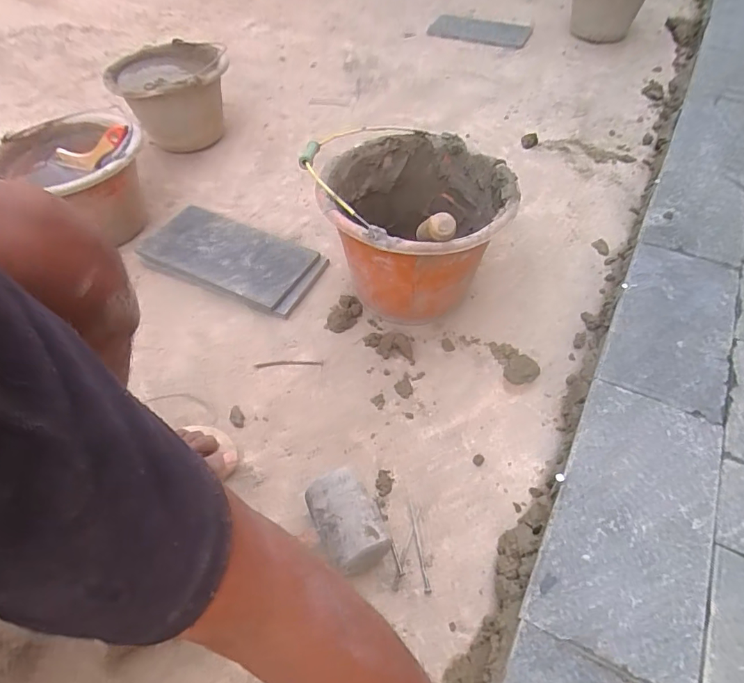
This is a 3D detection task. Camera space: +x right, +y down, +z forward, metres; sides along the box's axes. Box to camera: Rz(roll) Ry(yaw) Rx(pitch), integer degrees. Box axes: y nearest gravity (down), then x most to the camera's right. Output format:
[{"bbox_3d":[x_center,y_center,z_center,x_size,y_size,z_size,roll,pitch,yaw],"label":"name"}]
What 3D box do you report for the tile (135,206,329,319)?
[{"bbox_3d":[-0.251,-0.148,0.862,0.324,0.035,0.148,22,55,18],"label":"tile"}]

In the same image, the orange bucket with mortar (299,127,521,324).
[{"bbox_3d":[0.062,-0.168,0.746,0.257,0.215,0.278,3,54,-5],"label":"orange bucket with mortar"}]

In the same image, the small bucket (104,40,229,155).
[{"bbox_3d":[-0.456,-0.556,1.113,0.254,0.191,0.294,-8,56,-13],"label":"small bucket"}]

